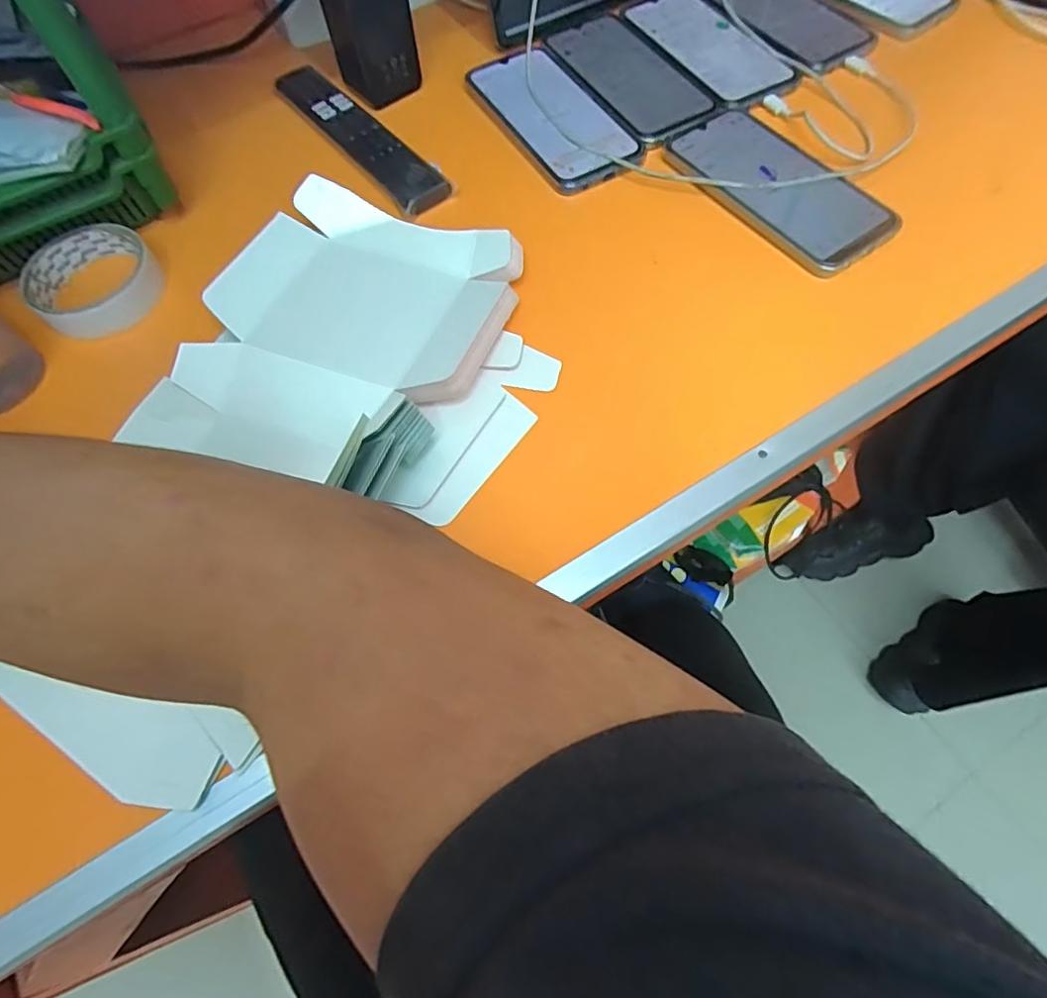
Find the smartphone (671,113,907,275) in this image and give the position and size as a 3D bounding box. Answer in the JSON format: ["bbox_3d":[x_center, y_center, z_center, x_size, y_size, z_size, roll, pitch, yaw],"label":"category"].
[{"bbox_3d":[0.186,-0.233,0.425,0.086,0.007,0.173,-35,69,-12],"label":"smartphone"}]

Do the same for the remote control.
[{"bbox_3d":[-0.137,-0.301,0.469,0.044,0.012,0.209,-37,69,-13],"label":"remote control"}]

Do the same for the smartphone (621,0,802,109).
[{"bbox_3d":[0.160,-0.406,0.509,0.080,0.007,0.179,-26,67,-9],"label":"smartphone"}]

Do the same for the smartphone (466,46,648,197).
[{"bbox_3d":[0.024,-0.320,0.472,0.084,0.005,0.177,-28,67,-9],"label":"smartphone"}]

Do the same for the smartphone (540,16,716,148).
[{"bbox_3d":[0.089,-0.366,0.488,0.082,0.004,0.176,-27,67,-9],"label":"smartphone"}]

